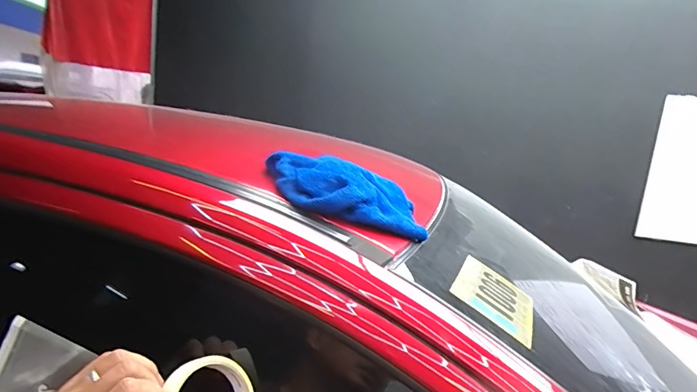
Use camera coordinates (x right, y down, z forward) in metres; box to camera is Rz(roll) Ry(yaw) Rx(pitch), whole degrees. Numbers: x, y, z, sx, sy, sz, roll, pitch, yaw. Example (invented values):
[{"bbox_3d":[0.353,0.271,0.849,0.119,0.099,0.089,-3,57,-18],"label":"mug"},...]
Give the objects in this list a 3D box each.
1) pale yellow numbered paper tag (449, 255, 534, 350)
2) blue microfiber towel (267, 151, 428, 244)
[{"bbox_3d":[0.178,0.120,0.504,0.098,0.004,0.134,35,22,15],"label":"pale yellow numbered paper tag"},{"bbox_3d":[-0.007,-0.005,0.559,0.213,0.075,0.126,6,11,-8],"label":"blue microfiber towel"}]

